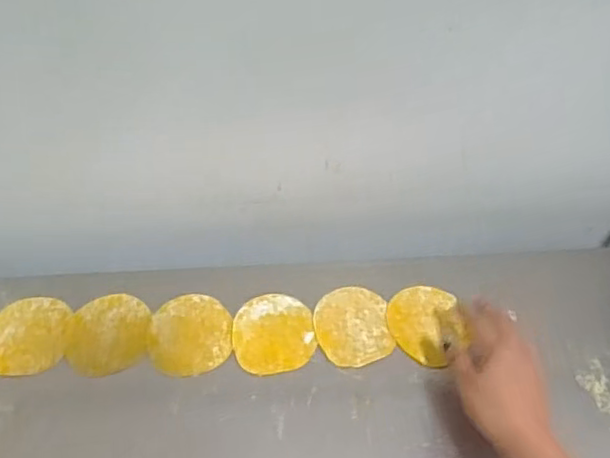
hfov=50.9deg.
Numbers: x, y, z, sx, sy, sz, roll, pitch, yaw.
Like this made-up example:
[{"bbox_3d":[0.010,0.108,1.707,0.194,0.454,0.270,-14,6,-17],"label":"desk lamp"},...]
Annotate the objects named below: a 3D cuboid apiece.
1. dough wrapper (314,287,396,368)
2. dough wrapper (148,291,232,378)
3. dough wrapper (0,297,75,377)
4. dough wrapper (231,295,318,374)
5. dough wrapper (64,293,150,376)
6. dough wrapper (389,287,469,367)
[{"bbox_3d":[0.046,0.090,0.609,0.069,0.004,0.083,-4,52,-6],"label":"dough wrapper"},{"bbox_3d":[-0.106,0.098,0.598,0.075,0.006,0.079,1,51,-2],"label":"dough wrapper"},{"bbox_3d":[-0.256,0.097,0.590,0.075,0.004,0.079,0,51,-2],"label":"dough wrapper"},{"bbox_3d":[-0.029,0.096,0.602,0.074,0.004,0.080,-5,52,-6],"label":"dough wrapper"},{"bbox_3d":[-0.182,0.096,0.596,0.073,0.004,0.081,-4,52,-5],"label":"dough wrapper"},{"bbox_3d":[0.116,0.089,0.609,0.072,0.007,0.083,-18,54,-16],"label":"dough wrapper"}]

